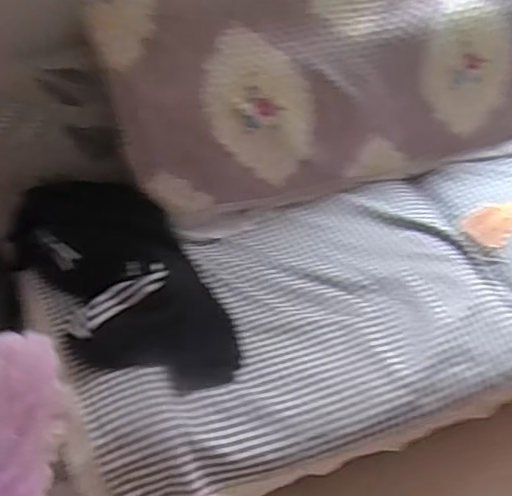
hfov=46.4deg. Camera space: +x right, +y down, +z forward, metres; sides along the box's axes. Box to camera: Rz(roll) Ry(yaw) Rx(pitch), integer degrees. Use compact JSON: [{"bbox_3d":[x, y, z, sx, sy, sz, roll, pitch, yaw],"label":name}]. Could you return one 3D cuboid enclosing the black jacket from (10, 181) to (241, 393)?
[{"bbox_3d":[-0.303,0.070,1.329,0.313,0.188,0.574,-31,53,-23],"label":"black jacket"}]

